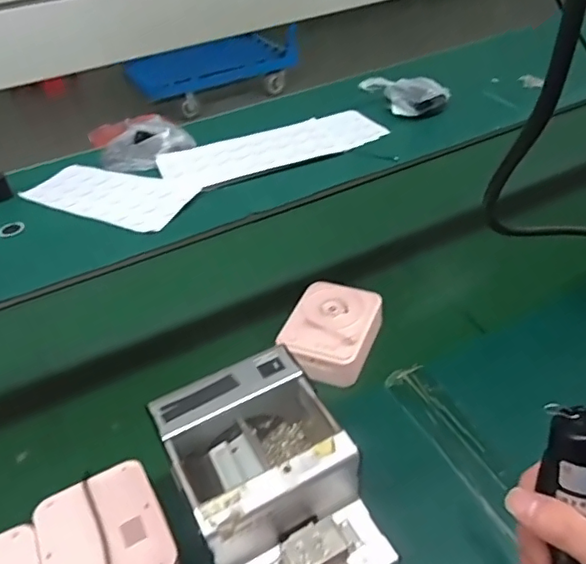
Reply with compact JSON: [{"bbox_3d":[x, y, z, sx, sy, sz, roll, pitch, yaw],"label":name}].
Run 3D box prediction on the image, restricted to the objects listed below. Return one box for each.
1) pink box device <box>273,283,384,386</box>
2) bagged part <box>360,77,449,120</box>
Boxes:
[{"bbox_3d":[0.045,0.060,0.678,0.103,0.042,0.127,11,42,19],"label":"pink box device"},{"bbox_3d":[0.238,-0.406,1.219,0.105,0.057,0.165,-23,43,-20],"label":"bagged part"}]

